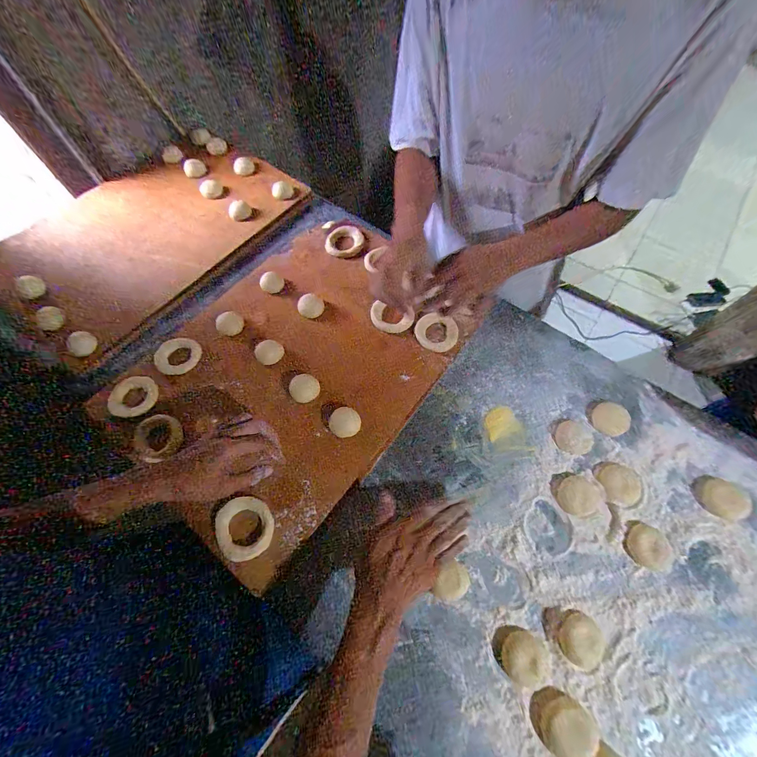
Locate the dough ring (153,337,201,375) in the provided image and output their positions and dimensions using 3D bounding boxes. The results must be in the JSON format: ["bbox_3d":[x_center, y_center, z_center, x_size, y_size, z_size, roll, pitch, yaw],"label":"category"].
[{"bbox_3d":[-0.346,-0.039,0.575,0.068,0.018,0.071,0,64,0],"label":"dough ring"}]

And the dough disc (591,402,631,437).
[{"bbox_3d":[0.368,0.065,0.531,0.052,0.008,0.052,-14,69,14],"label":"dough disc"}]

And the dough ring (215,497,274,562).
[{"bbox_3d":[-0.180,0.199,0.447,0.069,0.015,0.076,-32,68,-15],"label":"dough ring"}]

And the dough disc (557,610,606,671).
[{"bbox_3d":[0.244,0.314,0.400,0.051,0.015,0.054,0,64,0],"label":"dough disc"}]

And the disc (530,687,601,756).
[{"bbox_3d":[0.204,0.381,0.366,0.065,0.016,0.054,30,67,14],"label":"disc"}]

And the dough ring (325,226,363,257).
[{"bbox_3d":[-0.070,-0.288,0.693,0.074,0.019,0.063,5,64,2],"label":"dough ring"}]

